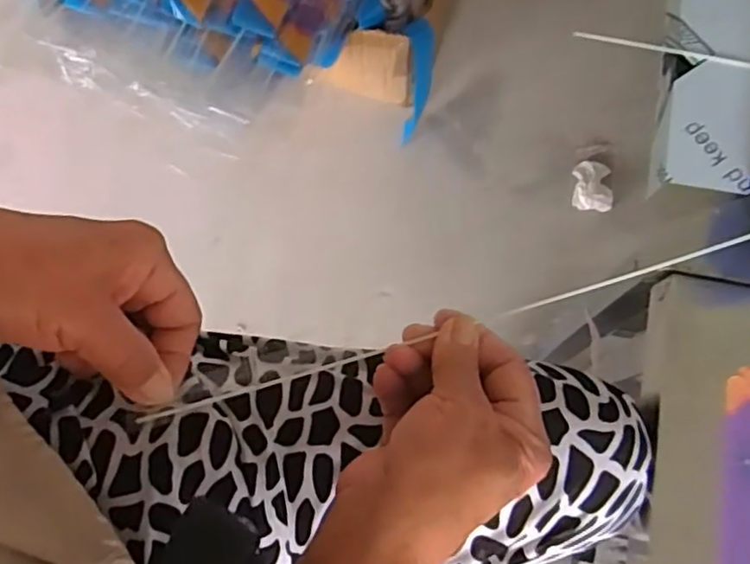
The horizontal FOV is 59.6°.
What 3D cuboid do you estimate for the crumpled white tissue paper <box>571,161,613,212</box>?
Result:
[{"bbox_3d":[0.295,-0.134,0.895,0.050,0.034,0.079,3,74,2],"label":"crumpled white tissue paper"}]

